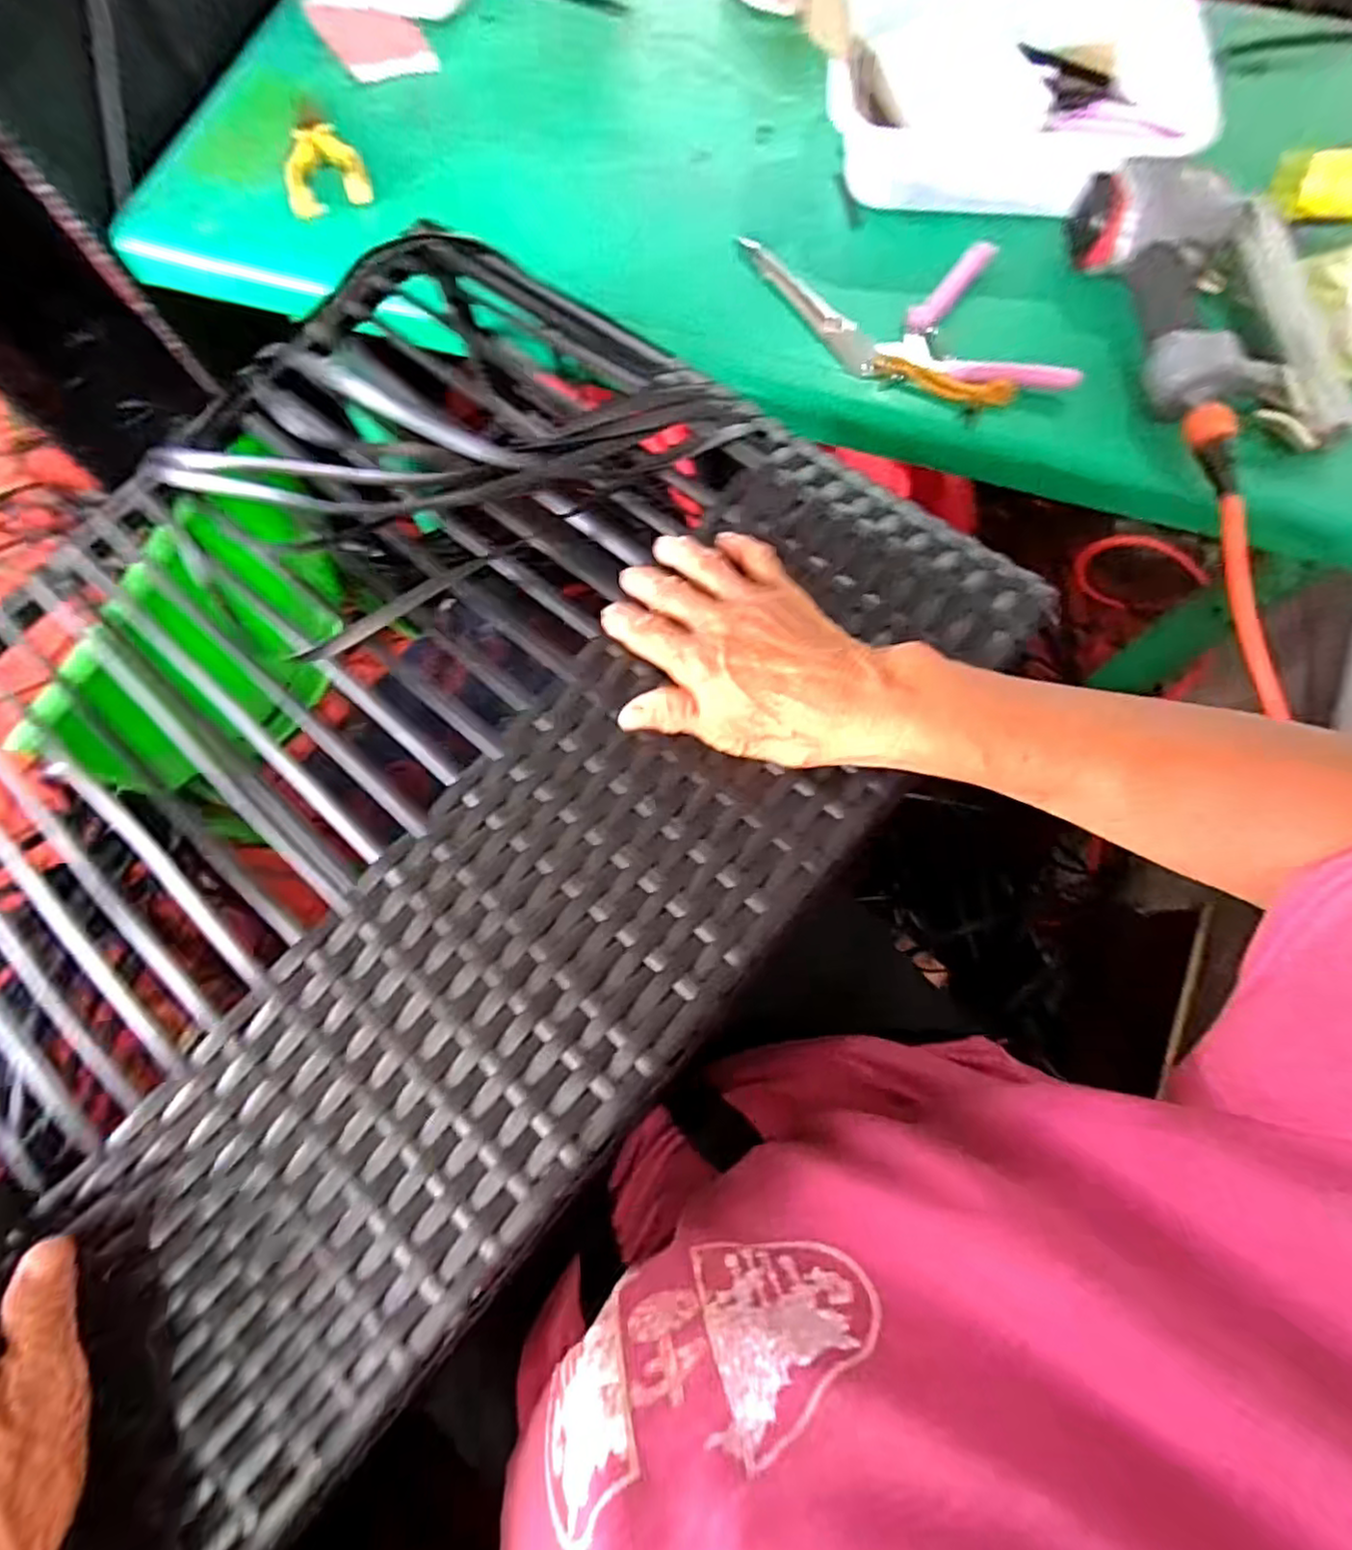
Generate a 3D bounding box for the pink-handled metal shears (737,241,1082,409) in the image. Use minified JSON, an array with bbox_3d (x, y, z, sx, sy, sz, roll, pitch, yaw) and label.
[{"bbox_3d":[0.179,-0.362,0.528,0.244,0.017,0.155,5,74,2],"label":"pink-handled metal shears"}]

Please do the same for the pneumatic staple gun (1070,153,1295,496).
[{"bbox_3d":[0.390,-0.331,0.488,0.117,0.053,0.265,-11,74,-2],"label":"pneumatic staple gun"}]

